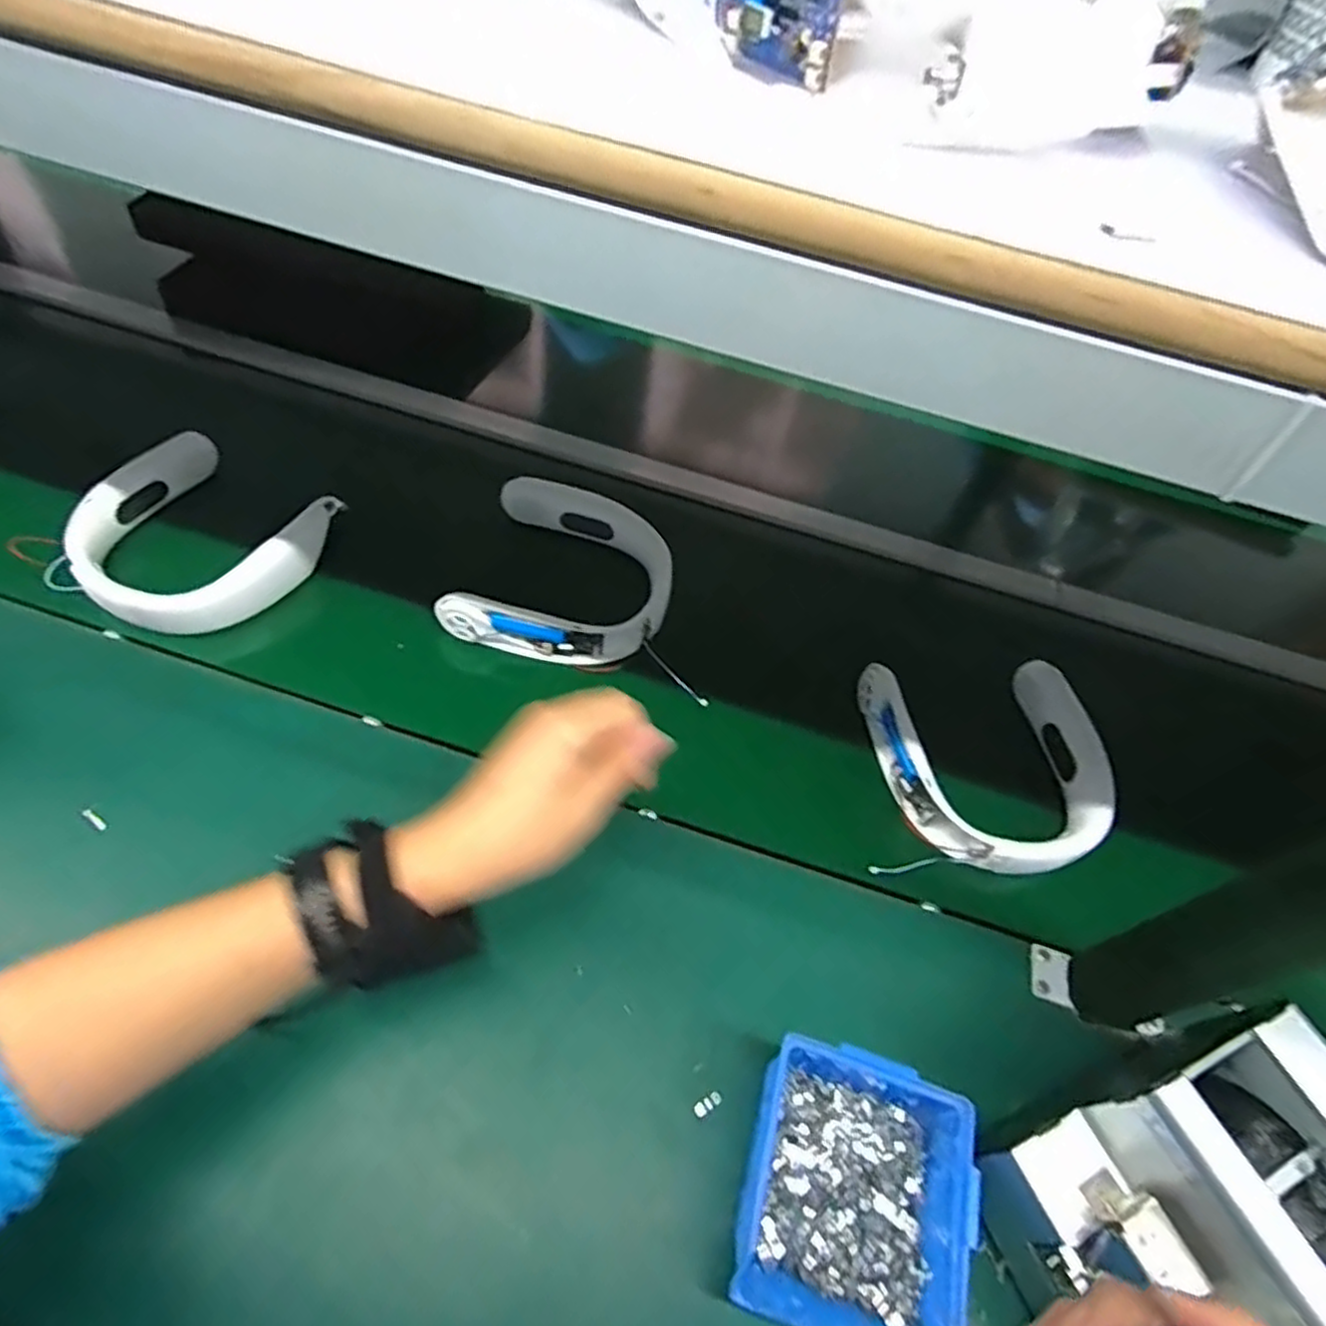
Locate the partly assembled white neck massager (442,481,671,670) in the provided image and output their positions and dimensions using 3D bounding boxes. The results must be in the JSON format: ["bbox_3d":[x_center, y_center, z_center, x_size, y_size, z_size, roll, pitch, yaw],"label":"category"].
[{"bbox_3d":[-0.089,-0.093,0.710,0.191,0.059,0.204,11,57,6],"label":"partly assembled white neck massager"}]

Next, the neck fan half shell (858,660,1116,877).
[{"bbox_3d":[0.305,0.083,0.640,0.207,0.043,0.193,-5,57,-5],"label":"neck fan half shell"}]

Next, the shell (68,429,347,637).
[{"bbox_3d":[-0.433,-0.116,0.668,0.196,0.065,0.192,22,58,12],"label":"shell"}]

